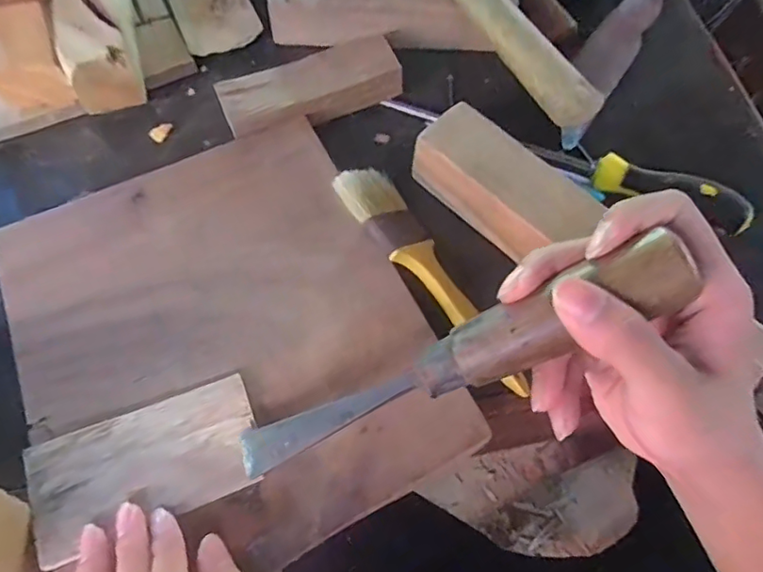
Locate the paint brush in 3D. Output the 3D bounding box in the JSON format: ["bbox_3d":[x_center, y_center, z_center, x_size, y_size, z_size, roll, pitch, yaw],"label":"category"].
[{"bbox_3d":[0.034,-0.005,0.364,0.041,0.023,0.175,-34,80,-15],"label":"paint brush"}]

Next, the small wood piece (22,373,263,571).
[{"bbox_3d":[-0.121,0.091,0.294,0.112,0.010,0.060,-21,64,-9],"label":"small wood piece"}]

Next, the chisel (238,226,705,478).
[{"bbox_3d":[0.024,0.039,0.255,0.221,0.021,0.027,-29,61,24],"label":"chisel"}]

